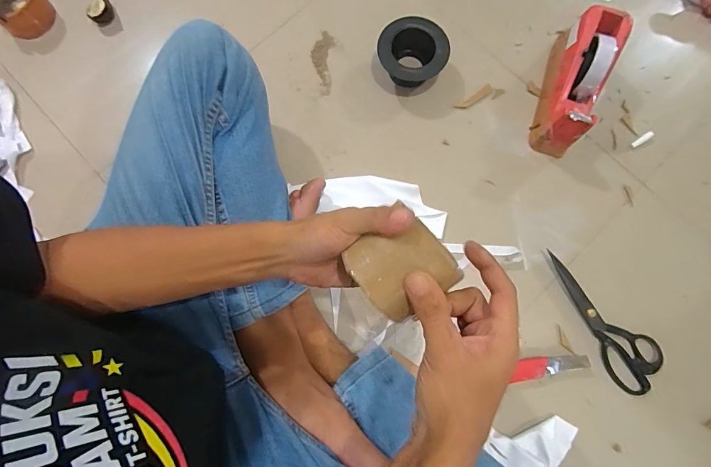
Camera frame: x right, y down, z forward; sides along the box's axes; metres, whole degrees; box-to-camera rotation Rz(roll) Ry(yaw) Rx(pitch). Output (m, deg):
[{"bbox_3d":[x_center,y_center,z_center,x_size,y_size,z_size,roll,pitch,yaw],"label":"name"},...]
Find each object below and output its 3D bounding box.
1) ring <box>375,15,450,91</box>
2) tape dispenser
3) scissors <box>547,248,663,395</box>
[{"bbox_3d":[0.088,-0.277,0.605,0.105,0.065,0.092,17,79,4],"label":"ring"},{"bbox_3d":[0.331,-0.233,0.574,0.073,0.107,0.211,22,79,5],"label":"tape dispenser"},{"bbox_3d":[0.359,0.115,0.540,0.075,0.018,0.213,-23,79,-4],"label":"scissors"}]

